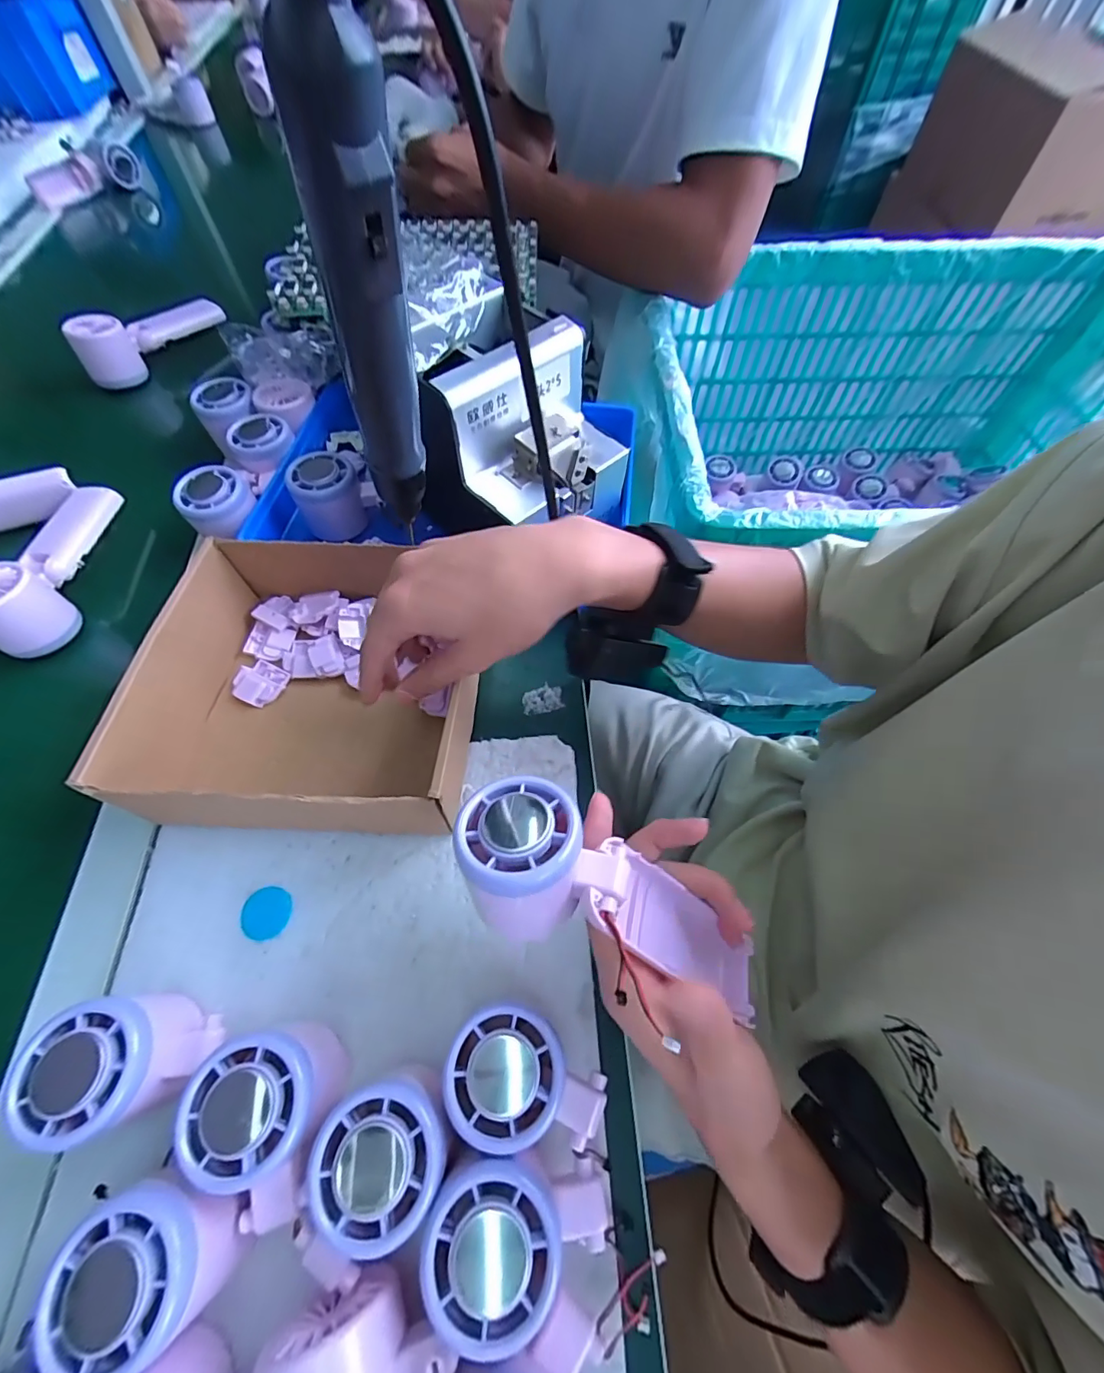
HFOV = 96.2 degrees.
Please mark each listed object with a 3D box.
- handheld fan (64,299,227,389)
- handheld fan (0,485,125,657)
[{"bbox_3d":[-0.468,-0.415,0.578,0.047,0.057,0.161,37,68,18],"label":"handheld fan"},{"bbox_3d":[-0.420,-0.108,0.412,0.045,0.054,0.165,-3,62,-2],"label":"handheld fan"}]

